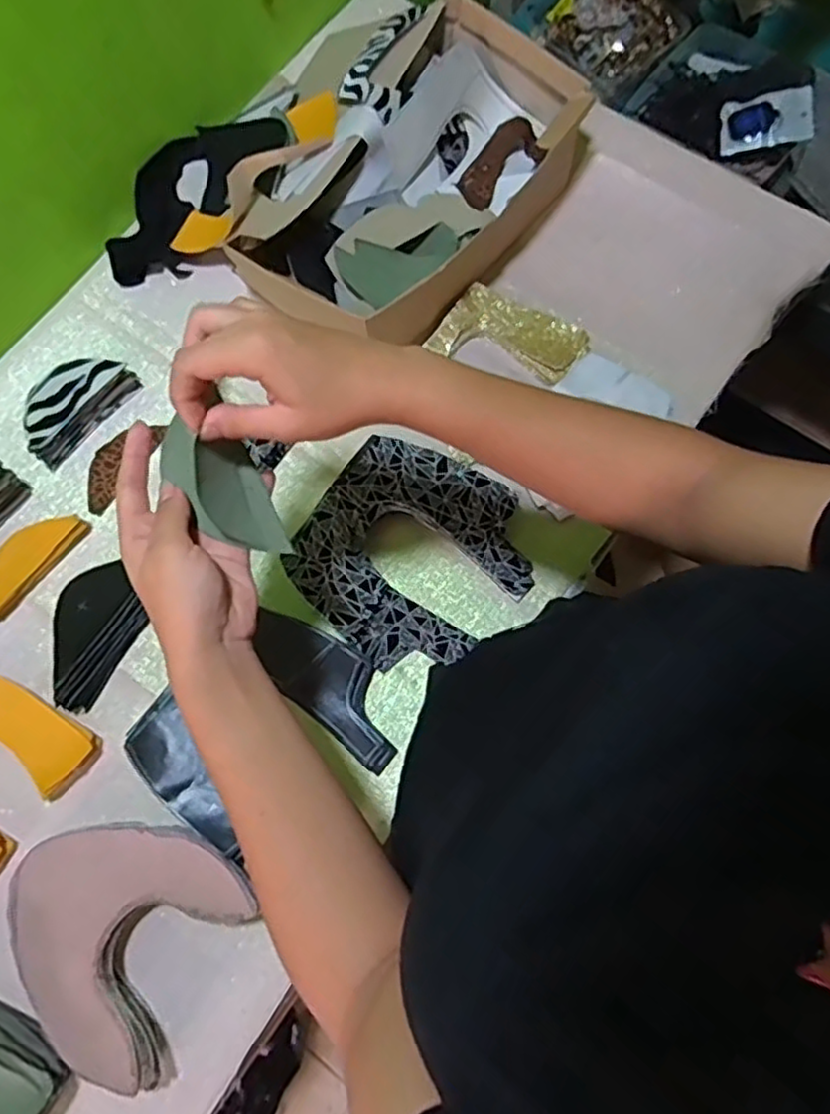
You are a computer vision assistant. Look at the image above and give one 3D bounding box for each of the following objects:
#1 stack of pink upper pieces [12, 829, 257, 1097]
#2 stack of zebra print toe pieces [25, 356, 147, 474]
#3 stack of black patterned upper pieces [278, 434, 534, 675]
[{"bbox_3d":[-0.228,0.280,0.526,0.172,0.052,0.168,29,76,10],"label":"stack of pink upper pieces"},{"bbox_3d":[-0.325,-0.147,0.652,0.055,0.044,0.119,42,79,13],"label":"stack of zebra print toe pieces"},{"bbox_3d":[-0.002,-0.003,0.610,0.185,0.030,0.187,37,78,12],"label":"stack of black patterned upper pieces"}]

